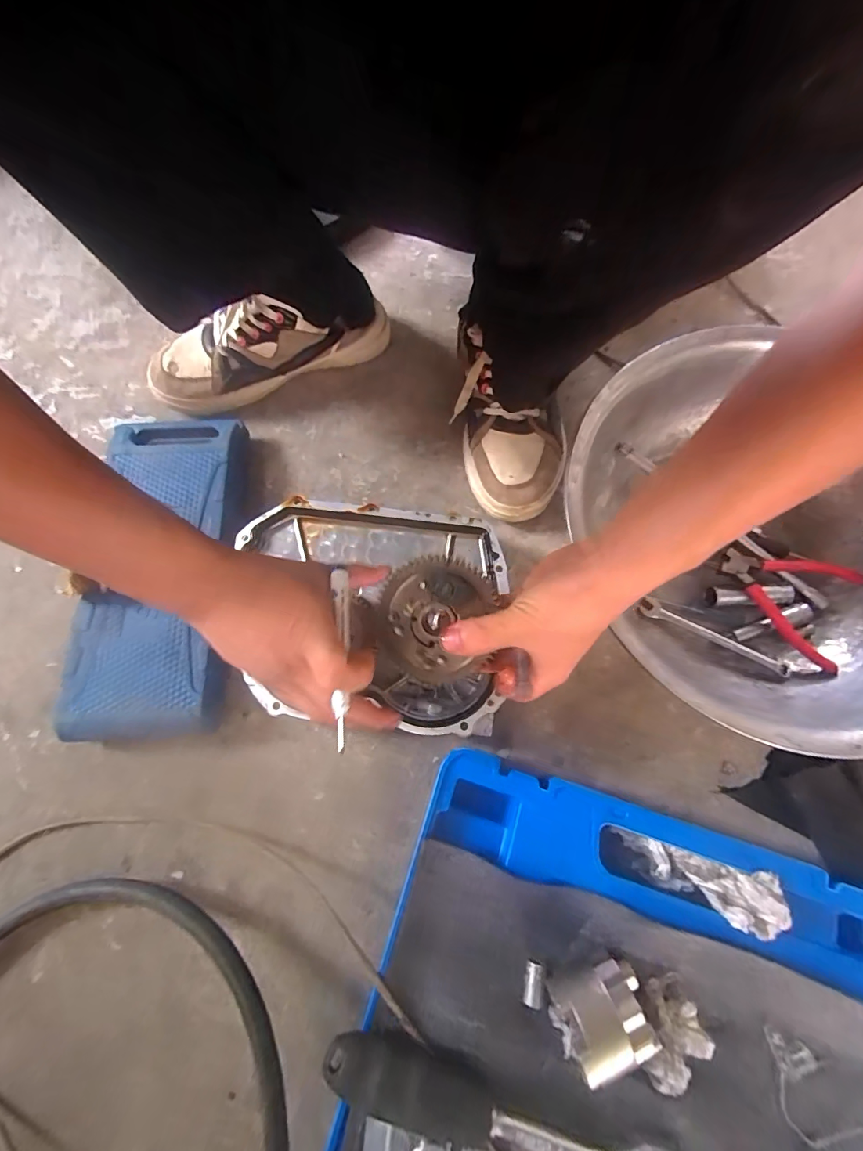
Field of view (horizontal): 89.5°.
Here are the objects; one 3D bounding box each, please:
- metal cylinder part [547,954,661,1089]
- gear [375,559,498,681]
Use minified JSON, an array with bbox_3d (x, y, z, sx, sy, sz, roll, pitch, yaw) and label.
[{"bbox_3d":[0.114,0.293,0.294,0.057,0.049,0.047,-22,75,-7],"label":"metal cylinder part"},{"bbox_3d":[0.003,0.032,0.322,0.085,0.021,0.088,0,75,0],"label":"gear"}]

